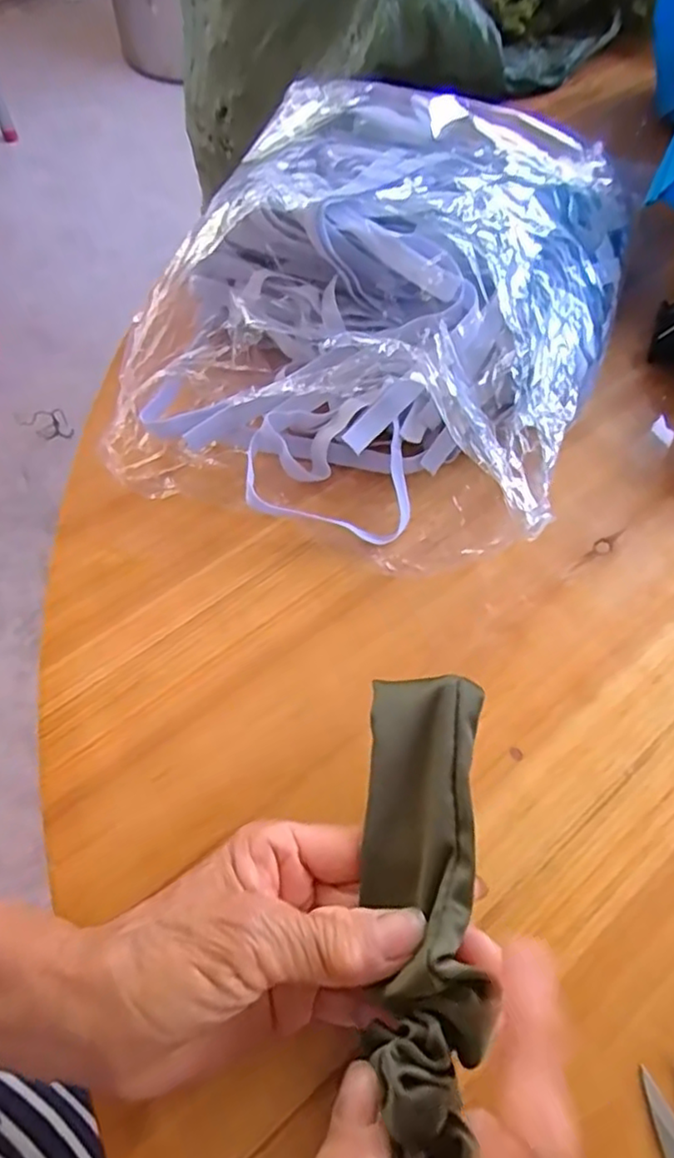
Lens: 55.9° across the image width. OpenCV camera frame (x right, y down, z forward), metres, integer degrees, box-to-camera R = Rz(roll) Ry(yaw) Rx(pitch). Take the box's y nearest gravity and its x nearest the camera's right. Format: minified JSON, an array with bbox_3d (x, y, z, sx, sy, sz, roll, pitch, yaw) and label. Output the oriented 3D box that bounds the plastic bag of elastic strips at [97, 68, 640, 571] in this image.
[{"bbox_3d":[0.032,-0.160,0.361,0.231,0.089,0.299,21,63,10],"label":"plastic bag of elastic strips"}]

